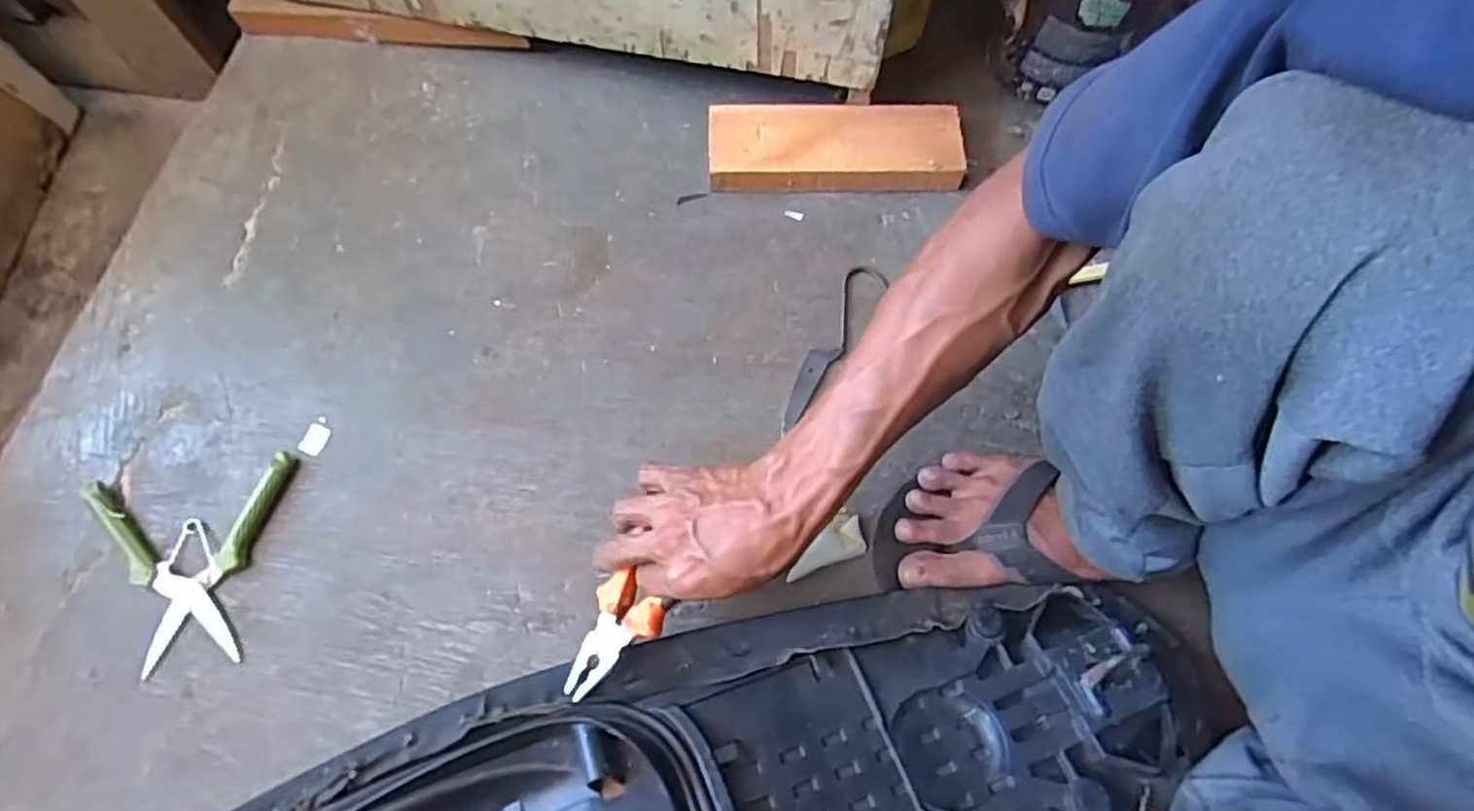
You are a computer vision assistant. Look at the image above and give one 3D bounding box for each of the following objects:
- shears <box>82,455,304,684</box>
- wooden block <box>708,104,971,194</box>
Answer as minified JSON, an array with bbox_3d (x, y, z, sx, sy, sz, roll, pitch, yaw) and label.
[{"bbox_3d":[-0.422,0.120,0.584,0.147,0.020,0.150,-11,71,-6],"label":"shears"},{"bbox_3d":[0.093,-0.247,0.725,0.237,0.037,0.080,-2,70,-3],"label":"wooden block"}]

